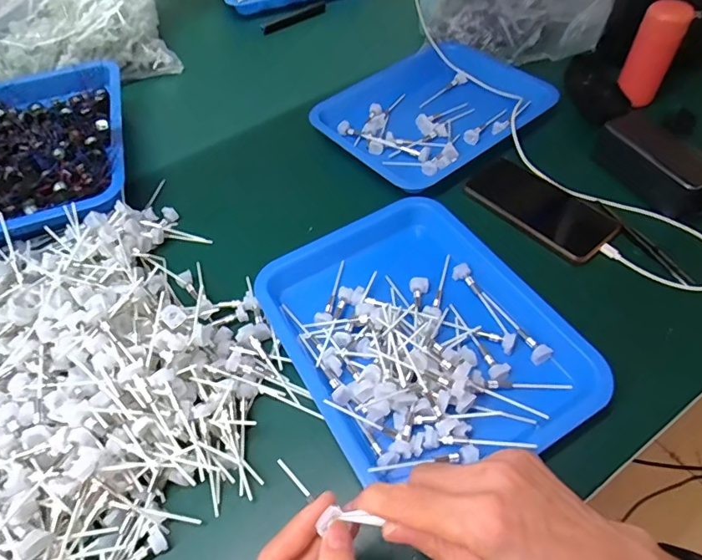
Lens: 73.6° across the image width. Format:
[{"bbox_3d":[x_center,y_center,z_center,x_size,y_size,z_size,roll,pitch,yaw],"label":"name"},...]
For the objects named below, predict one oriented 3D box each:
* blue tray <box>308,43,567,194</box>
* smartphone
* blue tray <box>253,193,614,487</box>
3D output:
[{"bbox_3d":[0.101,-0.238,0.642,0.281,0.031,0.239,-35,59,-20],"label":"blue tray"},{"bbox_3d":[0.211,-0.084,0.527,0.078,0.008,0.160,-36,59,-21],"label":"smartphone"},{"bbox_3d":[0.055,0.038,0.430,0.217,0.037,0.282,-27,57,-15],"label":"blue tray"}]

